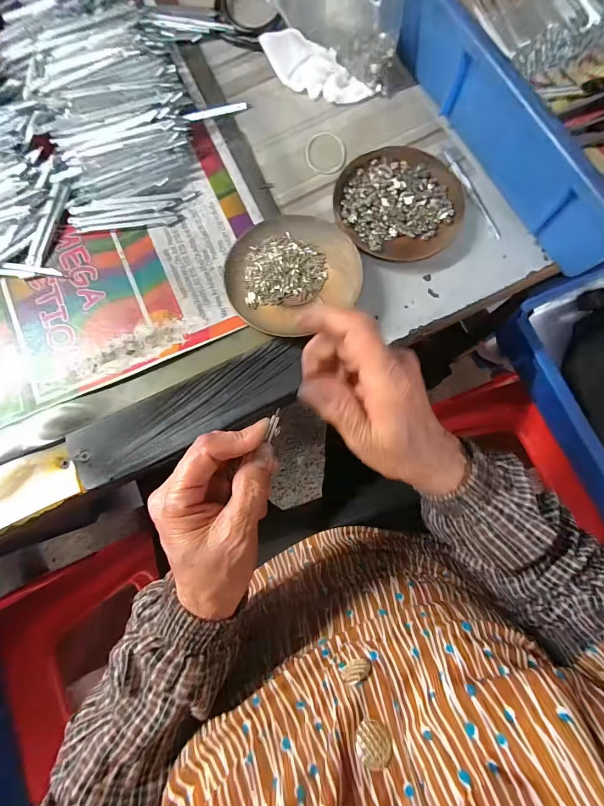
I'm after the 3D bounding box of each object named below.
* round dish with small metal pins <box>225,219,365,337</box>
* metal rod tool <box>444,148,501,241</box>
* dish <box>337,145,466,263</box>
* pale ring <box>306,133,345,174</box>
[{"bbox_3d":[-0.010,-0.116,0.301,0.111,0.022,0.114,0,79,-1],"label":"round dish with small metal pins"},{"bbox_3d":[0.163,-0.202,0.330,0.012,0.005,0.105,-25,81,-5],"label":"metal rod tool"},{"bbox_3d":[0.089,-0.183,0.319,0.112,0.018,0.114,0,79,-1],"label":"dish"},{"bbox_3d":[0.023,-0.247,0.340,0.038,0.004,0.049,-1,79,-1],"label":"pale ring"}]

